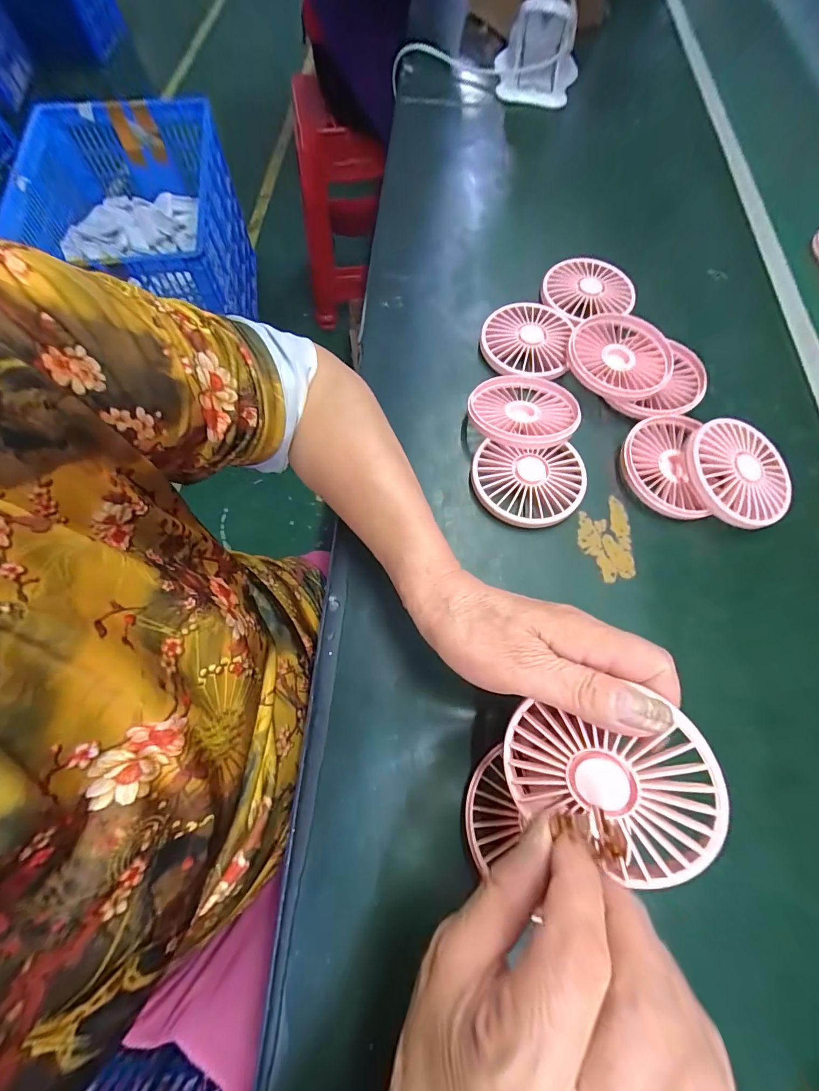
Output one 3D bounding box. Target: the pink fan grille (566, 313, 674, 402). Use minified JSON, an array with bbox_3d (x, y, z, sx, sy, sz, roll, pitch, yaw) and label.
[{"bbox_3d":[0.186,-0.168,0.346,0.086,0.015,0.089,0,69,1],"label":"pink fan grille"}]

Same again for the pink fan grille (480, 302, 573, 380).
[{"bbox_3d":[0.108,-0.192,0.363,0.079,0.008,0.090,11,70,5],"label":"pink fan grille"}]

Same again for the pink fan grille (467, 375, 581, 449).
[{"bbox_3d":[0.094,-0.111,0.324,0.087,0.013,0.090,0,51,1],"label":"pink fan grille"}]

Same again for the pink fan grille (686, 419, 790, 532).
[{"bbox_3d":[0.255,-0.057,0.301,0.085,0.011,0.086,3,75,-10],"label":"pink fan grille"}]

